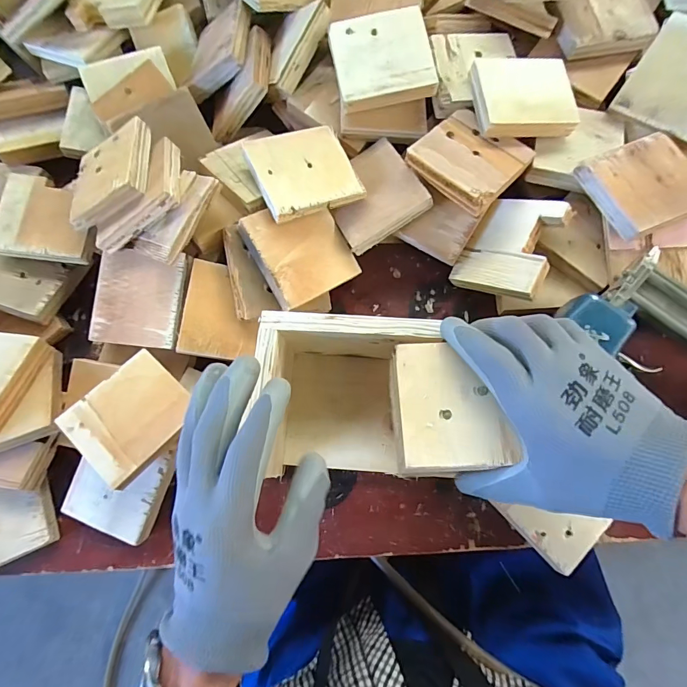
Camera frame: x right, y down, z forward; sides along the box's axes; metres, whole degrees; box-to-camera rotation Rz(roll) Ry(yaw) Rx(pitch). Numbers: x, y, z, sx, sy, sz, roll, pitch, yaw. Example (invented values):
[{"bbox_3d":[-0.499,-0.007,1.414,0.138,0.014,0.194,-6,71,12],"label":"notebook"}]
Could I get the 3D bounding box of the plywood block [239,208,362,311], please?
[{"bbox_3d":[-0.040,-0.087,0.371,0.086,0.014,0.088,-32,98,-25],"label":"plywood block"}]

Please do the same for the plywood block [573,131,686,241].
[{"bbox_3d":[0.275,-0.145,0.356,0.090,0.015,0.085,-23,74,-6],"label":"plywood block"}]

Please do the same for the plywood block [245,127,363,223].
[{"bbox_3d":[-0.037,-0.162,0.368,0.090,0.009,0.085,-21,76,-18],"label":"plywood block"}]

